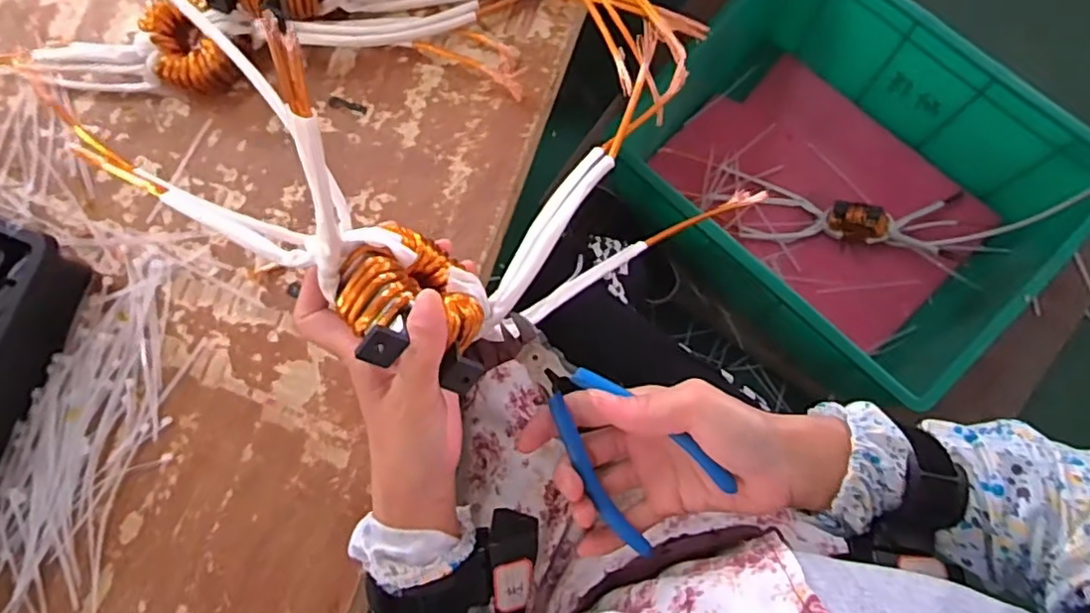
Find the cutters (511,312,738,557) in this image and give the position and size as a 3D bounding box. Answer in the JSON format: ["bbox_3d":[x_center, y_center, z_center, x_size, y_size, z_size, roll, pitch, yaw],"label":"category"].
[{"bbox_3d":[0.033,0.061,0.353,0.066,0.027,0.145,-35,85,0],"label":"cutters"}]

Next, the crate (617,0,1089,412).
[{"bbox_3d":[0.411,-0.180,0.921,0.550,0.242,0.411,43,87,11],"label":"crate"}]

